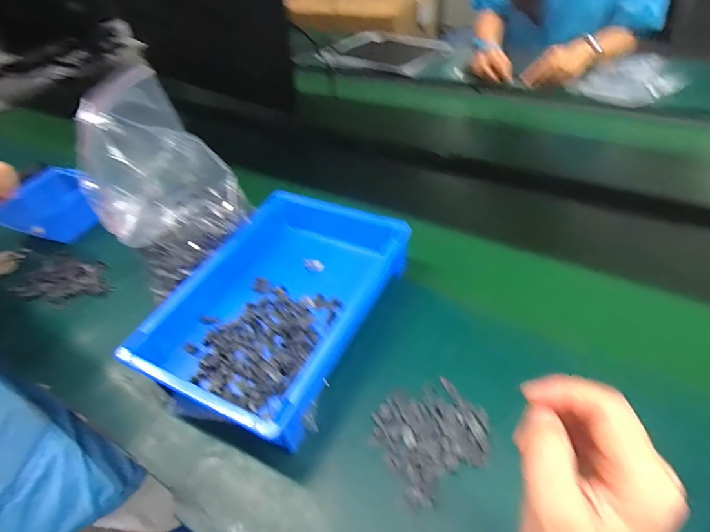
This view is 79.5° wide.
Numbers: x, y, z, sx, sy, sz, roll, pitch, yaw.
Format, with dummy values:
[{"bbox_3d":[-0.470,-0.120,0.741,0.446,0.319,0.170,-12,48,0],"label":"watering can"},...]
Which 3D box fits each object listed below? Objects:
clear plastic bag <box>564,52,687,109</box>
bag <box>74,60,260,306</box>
[{"bbox_3d":[0.592,-0.396,0.928,0.210,0.068,0.125,-17,44,-10],"label":"clear plastic bag"},{"bbox_3d":[-0.243,-0.108,0.542,0.163,0.217,0.141,-33,49,-25],"label":"bag"}]

